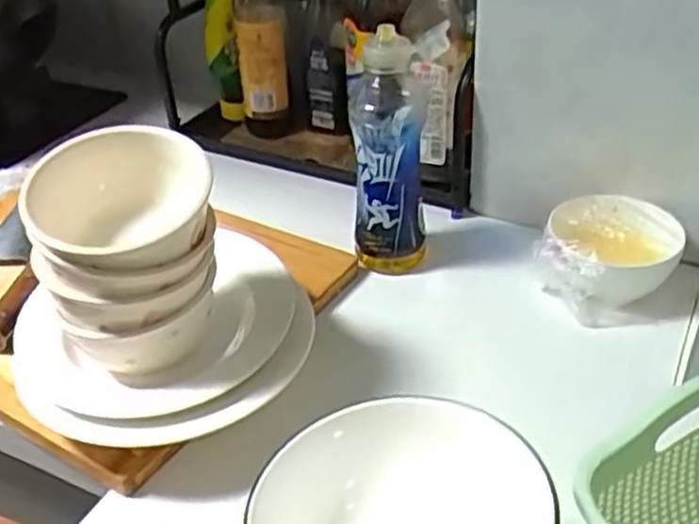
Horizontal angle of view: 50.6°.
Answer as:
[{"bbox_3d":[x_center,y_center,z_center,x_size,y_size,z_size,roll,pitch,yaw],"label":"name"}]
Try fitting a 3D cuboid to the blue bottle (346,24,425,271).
[{"bbox_3d":[0.034,-0.096,0.669,0.065,0.221,0.074,-1,36,3],"label":"blue bottle"}]

